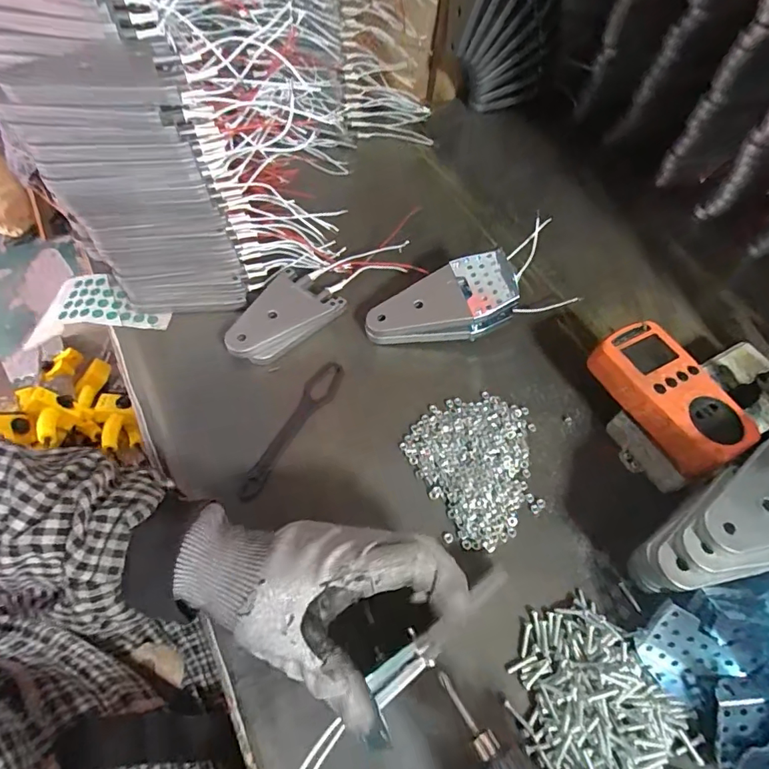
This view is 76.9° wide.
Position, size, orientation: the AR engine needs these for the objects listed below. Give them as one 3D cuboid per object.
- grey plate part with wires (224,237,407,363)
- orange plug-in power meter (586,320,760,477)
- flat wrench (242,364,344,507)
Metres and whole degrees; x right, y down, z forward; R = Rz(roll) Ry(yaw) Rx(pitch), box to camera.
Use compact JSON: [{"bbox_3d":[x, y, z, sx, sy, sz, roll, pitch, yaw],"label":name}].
[{"bbox_3d":[-0.069,-0.088,0.466,0.193,0.027,0.066,-38,67,-24],"label":"grey plate part with wires"},{"bbox_3d":[0.228,0.009,0.389,0.069,0.030,0.123,-27,63,-21],"label":"orange plug-in power meter"},{"bbox_3d":[-0.076,0.035,0.404,0.025,0.005,0.140,25,59,12],"label":"flat wrench"}]

